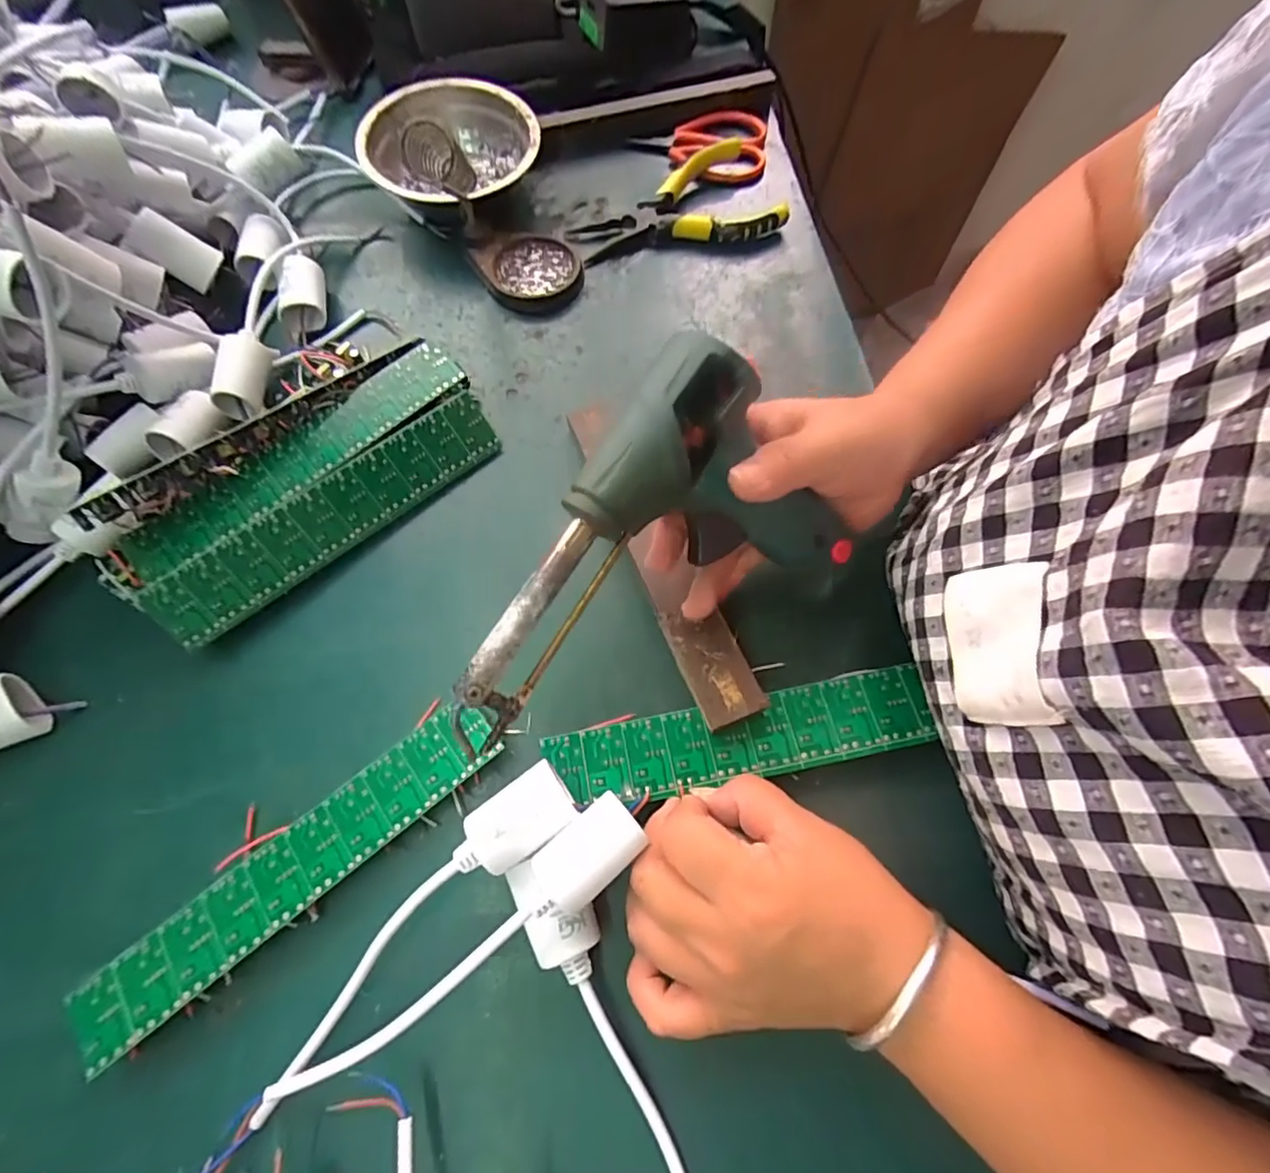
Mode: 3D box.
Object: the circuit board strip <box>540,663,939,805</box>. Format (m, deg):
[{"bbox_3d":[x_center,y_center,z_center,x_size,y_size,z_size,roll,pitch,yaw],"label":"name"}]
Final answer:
[{"bbox_3d":[0.051,0.073,0.274,0.185,0.005,0.037,-10,67,-2],"label":"circuit board strip"}]

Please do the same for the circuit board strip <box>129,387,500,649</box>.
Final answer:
[{"bbox_3d":[-0.169,-0.042,0.320,0.200,0.006,0.041,-40,111,-17],"label":"circuit board strip"}]

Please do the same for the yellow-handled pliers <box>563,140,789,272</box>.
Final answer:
[{"bbox_3d":[0.029,-0.278,0.414,0.146,0.029,0.087,-24,70,-9],"label":"yellow-handled pliers"}]

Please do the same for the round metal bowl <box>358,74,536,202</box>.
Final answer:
[{"bbox_3d":[-0.137,-0.326,0.421,0.126,0.054,0.119,0,68,0],"label":"round metal bowl"}]

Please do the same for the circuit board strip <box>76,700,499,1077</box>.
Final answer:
[{"bbox_3d":[-0.154,0.129,0.260,0.193,0.015,0.037,-36,73,-13],"label":"circuit board strip"}]

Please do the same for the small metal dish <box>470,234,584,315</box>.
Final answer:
[{"bbox_3d":[-0.073,-0.228,0.404,0.069,0.015,0.068,0,68,0],"label":"small metal dish"}]

